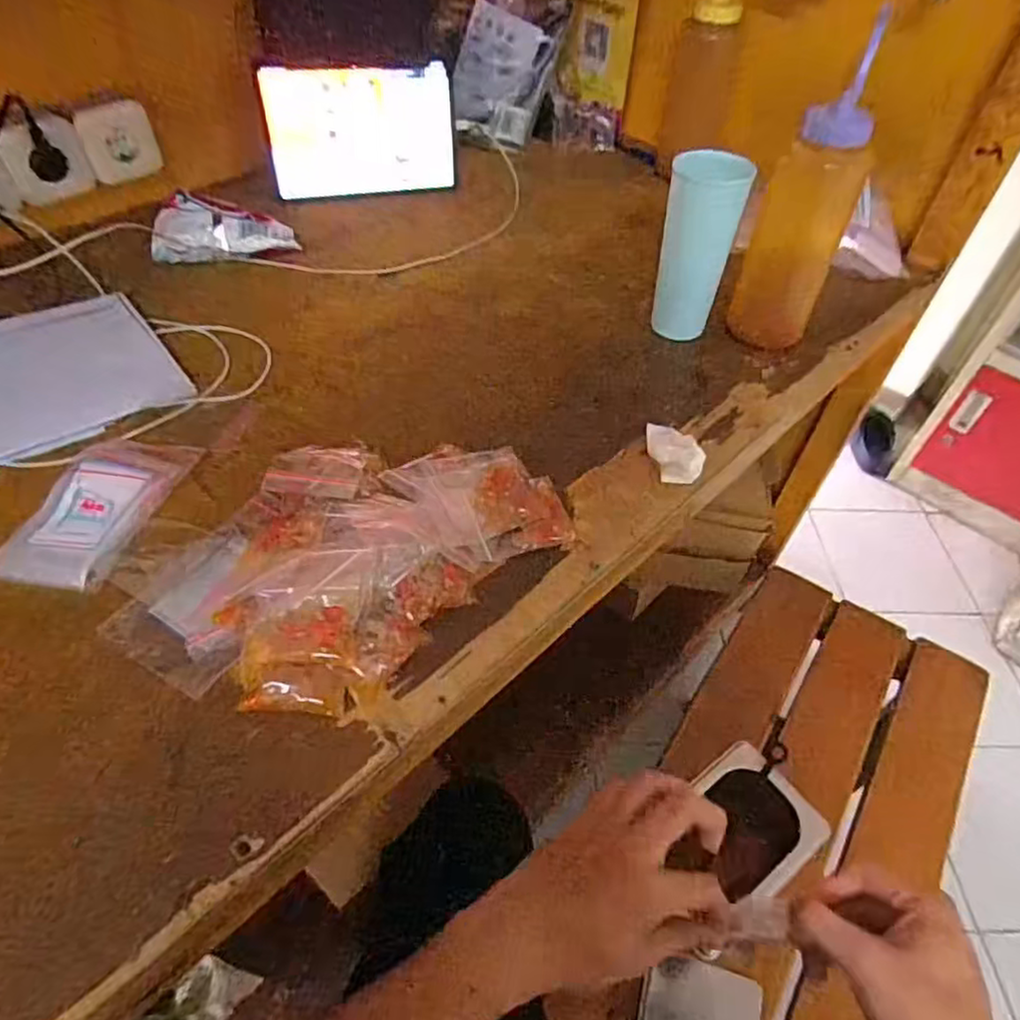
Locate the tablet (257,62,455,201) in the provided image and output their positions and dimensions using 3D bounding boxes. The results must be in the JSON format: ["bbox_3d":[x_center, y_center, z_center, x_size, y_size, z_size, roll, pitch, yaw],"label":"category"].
[{"bbox_3d":[-0.197,-0.505,0.882,0.241,0.149,0.012,-11,36,-14],"label":"tablet"}]

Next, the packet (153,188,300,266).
[{"bbox_3d":[-0.342,-0.338,0.789,0.158,0.051,0.060,-6,50,-9],"label":"packet"}]

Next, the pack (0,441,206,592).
[{"bbox_3d":[-0.316,-0.003,0.508,0.092,0.015,0.150,5,49,0],"label":"pack"}]

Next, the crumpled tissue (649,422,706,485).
[{"bbox_3d":[0.146,-0.051,0.582,0.038,0.020,0.065,-10,51,-12],"label":"crumpled tissue"}]

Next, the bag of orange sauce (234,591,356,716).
[{"bbox_3d":[-0.137,0.092,0.428,0.069,0.026,0.070,1,49,-3],"label":"bag of orange sauce"}]

